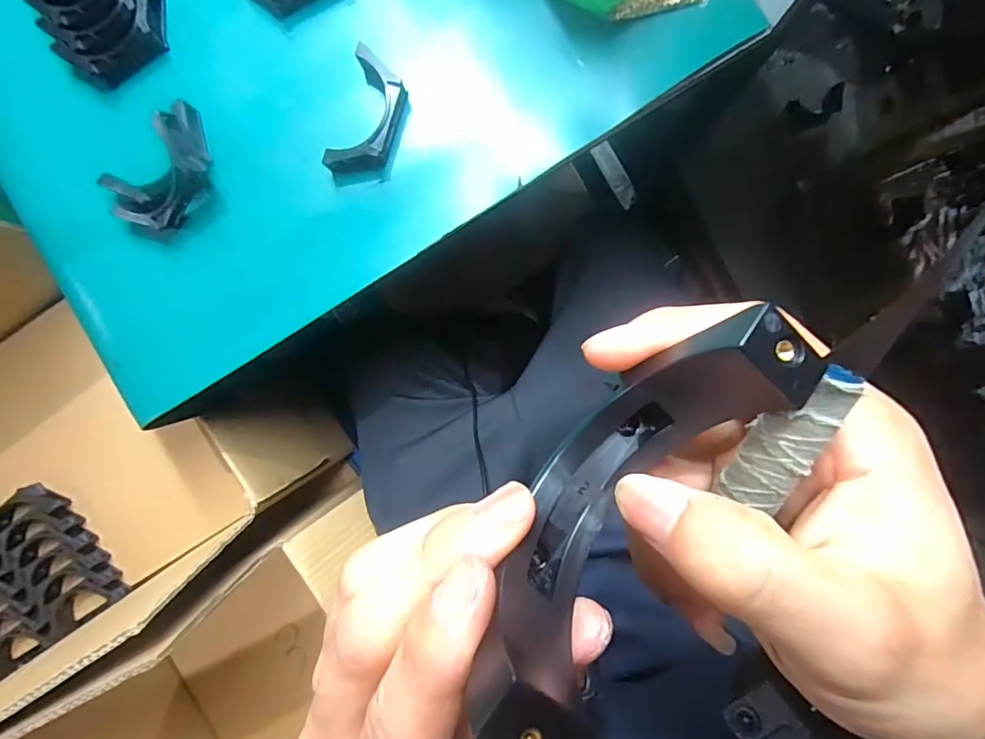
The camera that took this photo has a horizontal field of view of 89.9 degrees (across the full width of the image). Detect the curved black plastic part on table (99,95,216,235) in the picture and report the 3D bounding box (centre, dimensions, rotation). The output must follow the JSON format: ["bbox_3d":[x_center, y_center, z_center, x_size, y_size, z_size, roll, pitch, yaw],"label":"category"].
[{"bbox_3d":[-0.261,-0.154,0.385,0.101,0.043,0.065,-41,91,5],"label":"curved black plastic part on table"}]

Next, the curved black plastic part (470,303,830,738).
[{"bbox_3d":[0.030,0.032,0.107,0.026,0.036,0.090,41,79,-10],"label":"curved black plastic part"}]

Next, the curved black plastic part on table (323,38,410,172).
[{"bbox_3d":[-0.096,-0.195,0.382,0.043,0.023,0.090,22,95,1],"label":"curved black plastic part on table"}]

